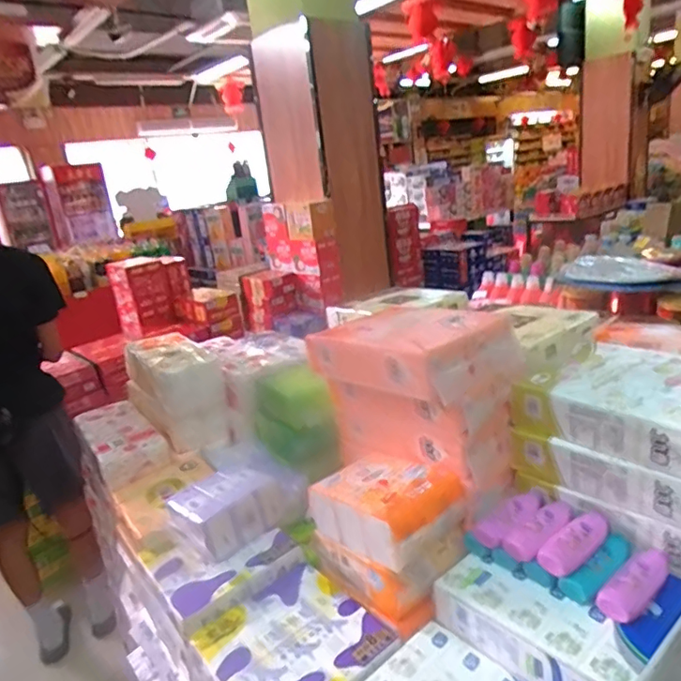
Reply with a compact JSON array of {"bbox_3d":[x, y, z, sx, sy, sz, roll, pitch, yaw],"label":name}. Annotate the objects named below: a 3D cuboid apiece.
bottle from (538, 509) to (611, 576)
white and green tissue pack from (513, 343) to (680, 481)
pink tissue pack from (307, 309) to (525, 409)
[{"bbox_3d":[0.396,0.342,0.898,0.154,0.031,0.060,-21,22,-36],"label":"bottle"},{"bbox_3d":[0.566,0.112,1.015,0.317,0.095,0.354,-19,21,-31],"label":"white and green tissue pack"},{"bbox_3d":[0.152,0.026,1.137,0.403,0.131,0.275,9,24,42],"label":"pink tissue pack"}]

